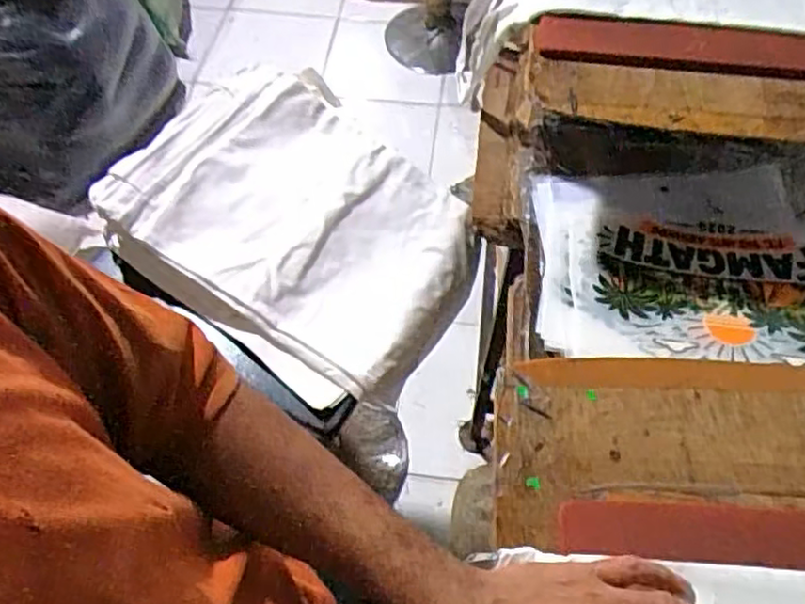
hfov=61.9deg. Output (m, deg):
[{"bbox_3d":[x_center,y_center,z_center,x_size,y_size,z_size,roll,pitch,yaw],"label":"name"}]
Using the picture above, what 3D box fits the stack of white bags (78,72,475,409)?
[{"bbox_3d":[-0.118,-0.086,0.850,0.419,0.080,0.335,37,63,3],"label":"stack of white bags"}]

